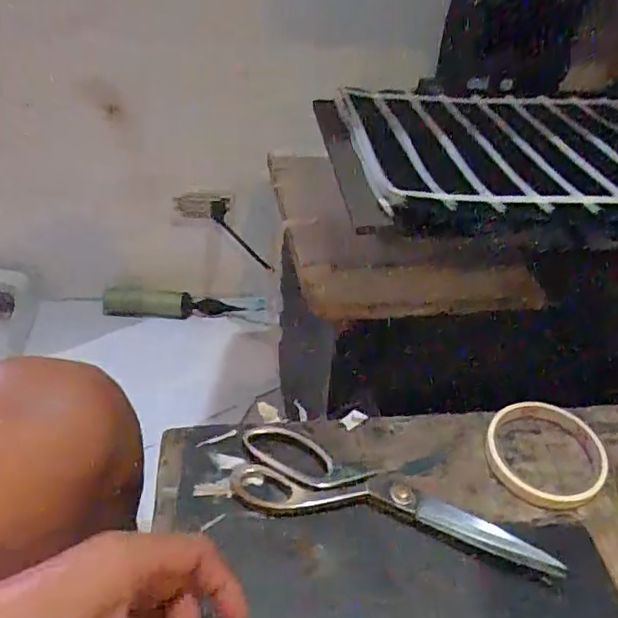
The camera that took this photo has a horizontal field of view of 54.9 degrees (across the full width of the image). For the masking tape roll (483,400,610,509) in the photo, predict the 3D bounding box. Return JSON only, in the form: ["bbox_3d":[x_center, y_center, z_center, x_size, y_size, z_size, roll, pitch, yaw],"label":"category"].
[{"bbox_3d":[0.184,0.110,0.462,0.087,0.014,0.092,2,37,-2],"label":"masking tape roll"}]

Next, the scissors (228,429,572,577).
[{"bbox_3d":[0.059,0.129,0.431,0.222,0.013,0.083,9,37,8],"label":"scissors"}]

